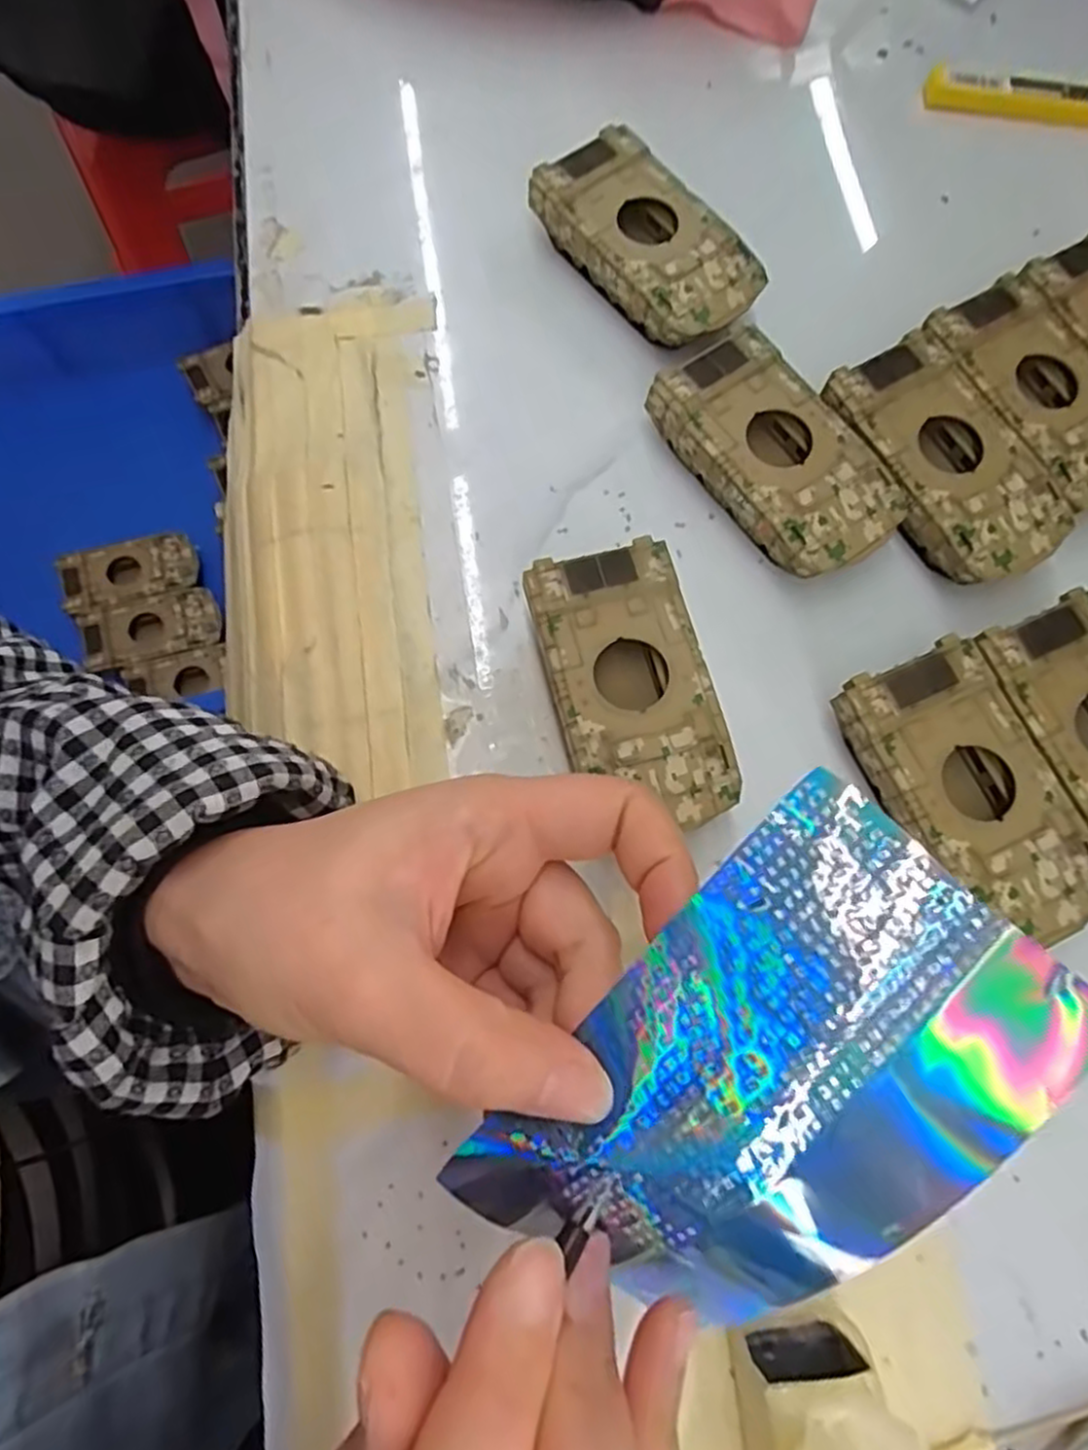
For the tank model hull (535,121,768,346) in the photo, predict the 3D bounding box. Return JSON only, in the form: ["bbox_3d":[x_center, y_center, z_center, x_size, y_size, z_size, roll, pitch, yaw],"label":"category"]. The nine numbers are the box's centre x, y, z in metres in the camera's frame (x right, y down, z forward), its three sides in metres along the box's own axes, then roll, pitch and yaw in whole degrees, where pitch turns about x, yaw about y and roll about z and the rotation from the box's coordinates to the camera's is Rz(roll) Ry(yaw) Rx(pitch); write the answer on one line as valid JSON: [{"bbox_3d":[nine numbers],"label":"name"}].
[{"bbox_3d":[0.042,-0.192,0.298,0.050,0.025,0.095,-37,79,-12],"label":"tank model hull"}]

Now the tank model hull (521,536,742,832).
[{"bbox_3d":[0.028,-0.011,0.249,0.051,0.026,0.094,-14,75,-7],"label":"tank model hull"}]

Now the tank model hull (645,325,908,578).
[{"bbox_3d":[0.086,-0.097,0.275,0.051,0.025,0.094,-35,79,-12],"label":"tank model hull"}]

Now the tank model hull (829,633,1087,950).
[{"bbox_3d":[0.138,0.025,0.243,0.055,0.027,0.095,-23,77,-9],"label":"tank model hull"}]

